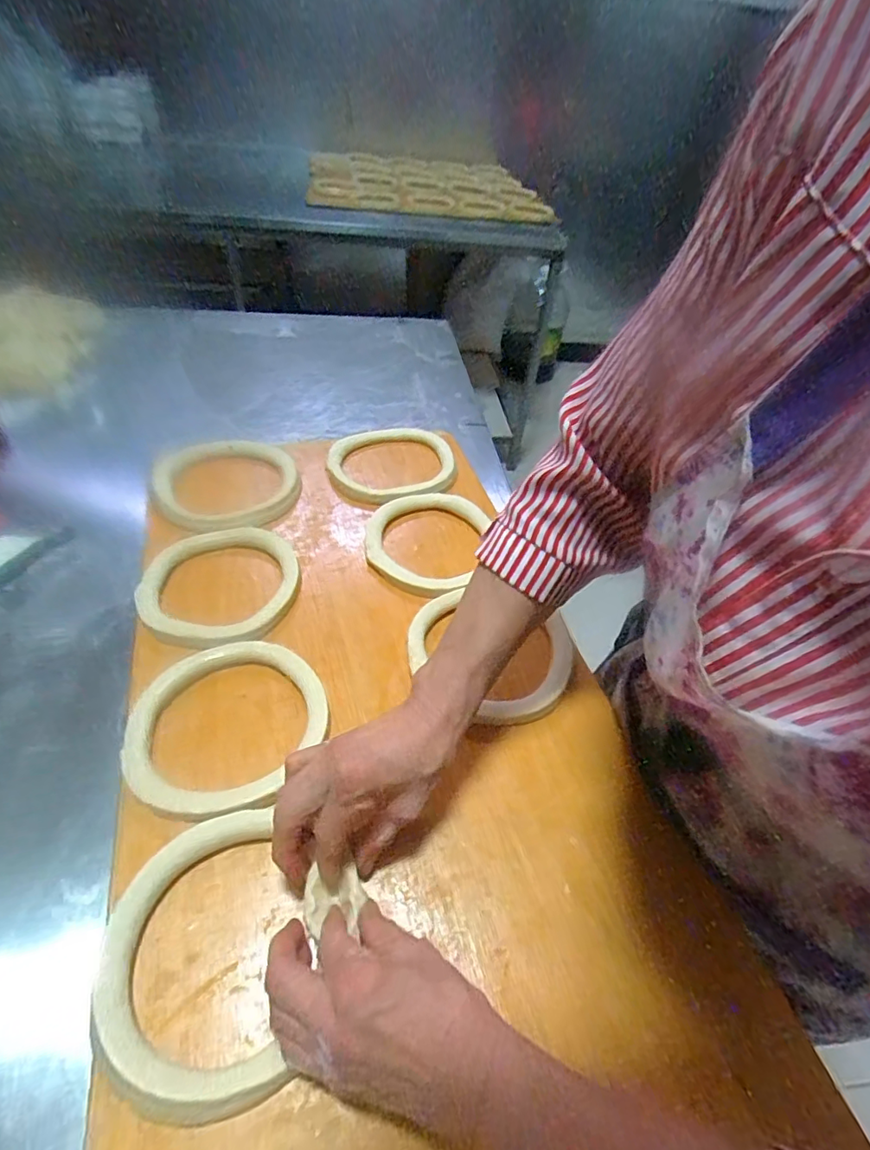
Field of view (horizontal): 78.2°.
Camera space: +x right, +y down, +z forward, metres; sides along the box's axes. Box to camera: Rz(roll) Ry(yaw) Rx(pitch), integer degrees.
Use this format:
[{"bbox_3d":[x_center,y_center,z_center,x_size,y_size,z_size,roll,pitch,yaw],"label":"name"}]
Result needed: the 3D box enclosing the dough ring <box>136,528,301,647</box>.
[{"bbox_3d":[-0.212,0.011,0.534,0.148,0.021,0.155,3,46,-3],"label":"dough ring"}]

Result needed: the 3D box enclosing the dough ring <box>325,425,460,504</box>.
[{"bbox_3d":[-0.058,-0.147,0.709,0.163,0.020,0.160,3,46,-3],"label":"dough ring"}]

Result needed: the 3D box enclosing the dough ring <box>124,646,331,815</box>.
[{"bbox_3d":[-0.167,0.121,0.437,0.151,0.025,0.142,3,46,-3],"label":"dough ring"}]

